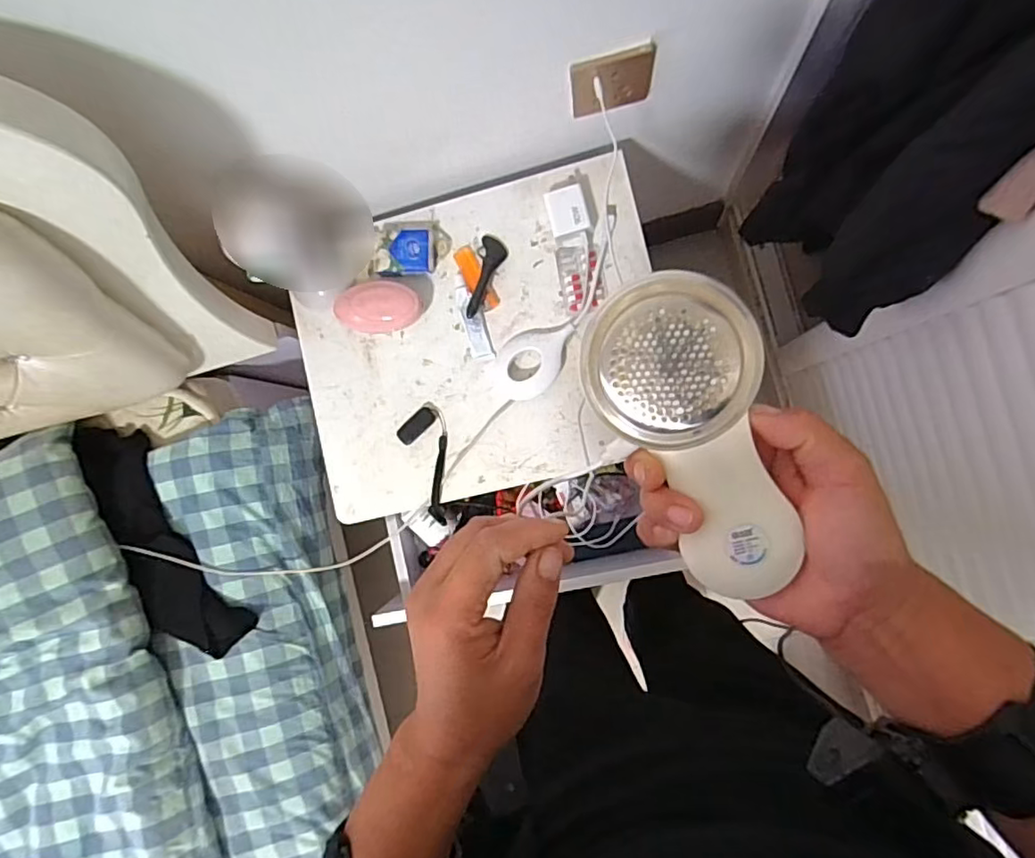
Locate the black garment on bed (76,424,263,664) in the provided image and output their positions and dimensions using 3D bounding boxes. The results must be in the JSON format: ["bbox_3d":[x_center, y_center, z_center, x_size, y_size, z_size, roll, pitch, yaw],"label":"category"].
[{"bbox_3d":[-0.488,0.146,0.813,0.104,0.032,0.355,-35,84,5],"label":"black garment on bed"}]

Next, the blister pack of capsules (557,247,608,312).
[{"bbox_3d":[0.079,-0.191,0.760,0.049,0.011,0.082,-13,86,7],"label":"blister pack of capsules"}]

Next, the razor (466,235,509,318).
[{"bbox_3d":[-0.042,-0.193,0.771,0.036,0.023,0.108,16,90,8],"label":"razor"}]

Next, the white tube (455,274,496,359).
[{"bbox_3d":[-0.057,-0.144,0.775,0.032,0.016,0.114,-17,86,7],"label":"white tube"}]

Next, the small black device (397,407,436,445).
[{"bbox_3d":[-0.130,-0.005,0.788,0.055,0.004,0.026,-42,83,4],"label":"small black device"}]

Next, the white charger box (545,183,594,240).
[{"bbox_3d":[0.062,-0.268,0.755,0.046,0.030,0.058,-16,86,7],"label":"white charger box"}]

